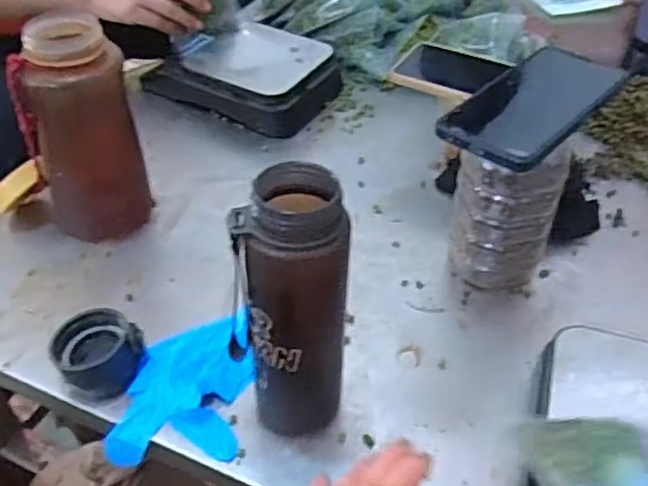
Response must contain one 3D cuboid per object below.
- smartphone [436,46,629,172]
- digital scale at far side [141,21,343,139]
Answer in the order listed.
[{"bbox_3d":[0.159,-0.106,0.500,0.075,0.013,0.164,31,51,29],"label":"smartphone"},{"bbox_3d":[-0.097,-0.212,0.824,0.209,0.058,0.143,20,46,20],"label":"digital scale at far side"}]

